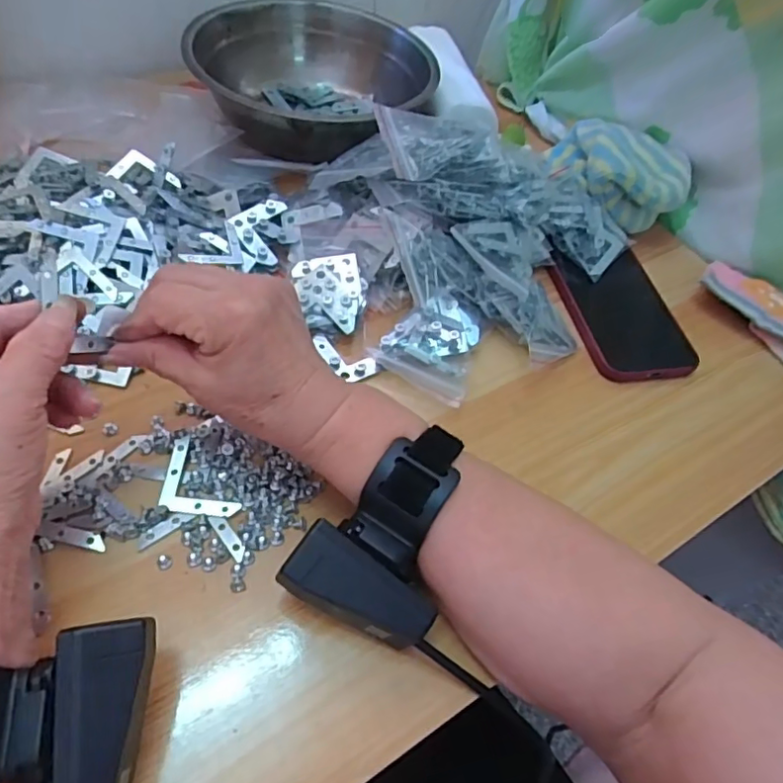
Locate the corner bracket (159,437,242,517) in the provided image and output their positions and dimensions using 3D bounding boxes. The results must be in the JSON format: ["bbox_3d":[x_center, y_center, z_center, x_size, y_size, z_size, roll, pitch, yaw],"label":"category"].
[{"bbox_3d":[-0.108,0.052,0.306,0.030,0.004,0.053,-39,74,-18],"label":"corner bracket"}]

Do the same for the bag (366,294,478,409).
[{"bbox_3d":[0.033,-0.034,0.379,0.063,0.015,0.068,32,56,14],"label":"bag"}]

